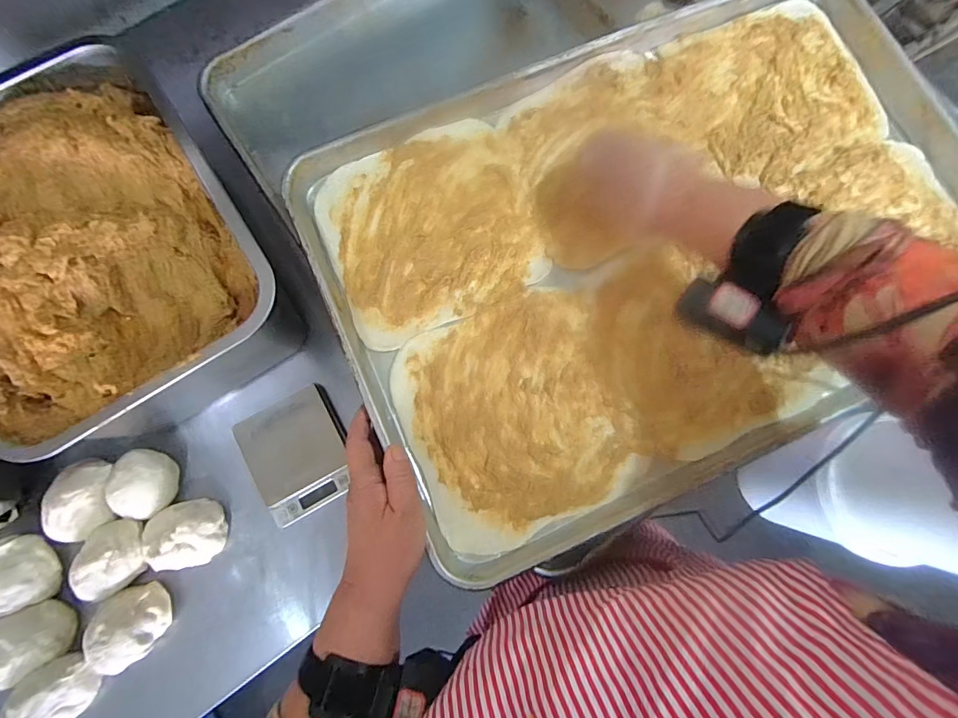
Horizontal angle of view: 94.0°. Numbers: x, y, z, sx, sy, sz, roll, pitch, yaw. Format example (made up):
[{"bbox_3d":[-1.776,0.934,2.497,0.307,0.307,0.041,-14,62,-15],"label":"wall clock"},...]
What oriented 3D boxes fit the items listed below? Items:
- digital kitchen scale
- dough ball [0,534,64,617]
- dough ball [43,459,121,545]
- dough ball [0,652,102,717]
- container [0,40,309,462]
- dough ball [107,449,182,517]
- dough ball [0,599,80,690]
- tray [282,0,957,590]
[{"bbox_3d":[-0.198,0.105,0.495,0.105,0.025,0.122,-29,80,-7],"label":"digital kitchen scale"},{"bbox_3d":[-0.477,0.220,0.456,0.071,0.027,0.071,0,78,-1],"label":"dough ball"},{"bbox_3d":[-0.417,0.148,0.471,0.061,0.039,0.082,-5,78,-2],"label":"dough ball"},{"bbox_3d":[-0.410,0.326,0.428,0.081,0.038,0.060,-36,81,-8],"label":"dough ball"},{"bbox_3d":[-0.366,-0.099,0.462,0.260,0.155,0.350,-34,81,-7],"label":"container"},{"bbox_3d":[-0.359,0.131,0.472,0.063,0.038,0.070,-3,78,-1],"label":"dough ball"},{"bbox_3d":[-0.449,0.280,0.442,0.074,0.035,0.060,-25,80,-6],"label":"dough ball"},{"bbox_3d":[0.172,-0.112,0.412,0.596,0.028,0.408,-24,79,-6],"label":"tray"}]

